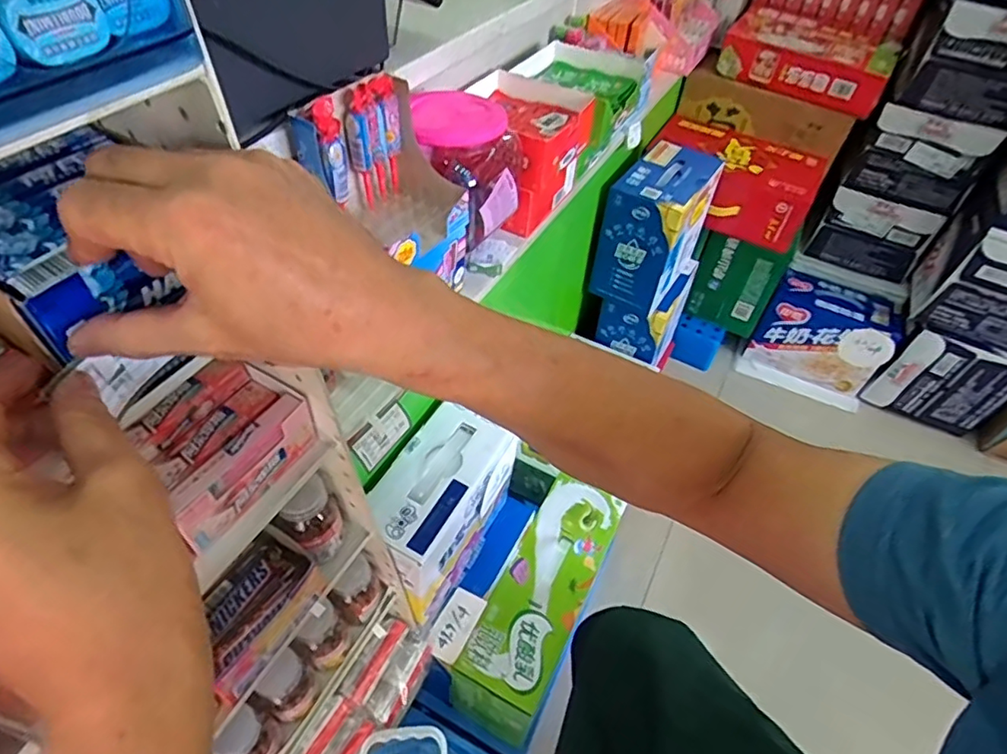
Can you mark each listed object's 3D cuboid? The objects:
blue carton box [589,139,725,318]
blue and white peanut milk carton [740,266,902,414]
[{"bbox_3d":[0.297,-0.295,1.123,0.142,0.231,0.238,26,51,17],"label":"blue carton box"},{"bbox_3d":[0.775,-0.093,1.425,0.287,0.233,0.174,24,50,16],"label":"blue and white peanut milk carton"}]

